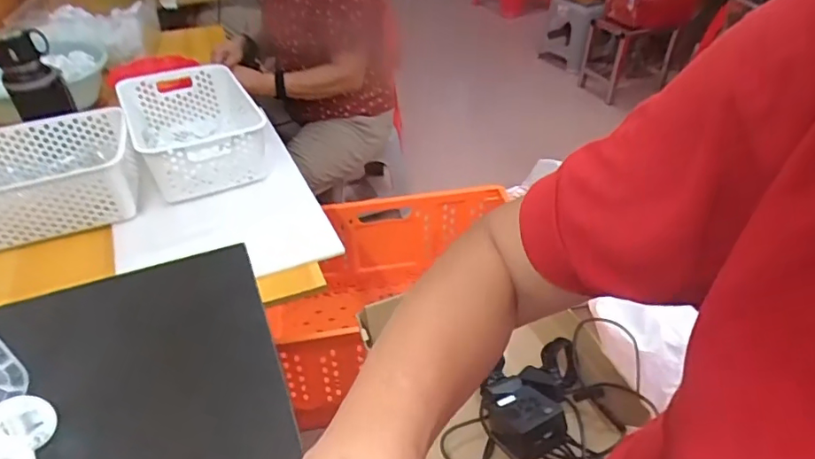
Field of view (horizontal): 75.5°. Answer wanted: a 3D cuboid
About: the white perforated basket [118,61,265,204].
[{"bbox_3d":[-0.401,-0.197,1.003,0.233,0.109,0.321,-17,42,-19],"label":"white perforated basket"}]

